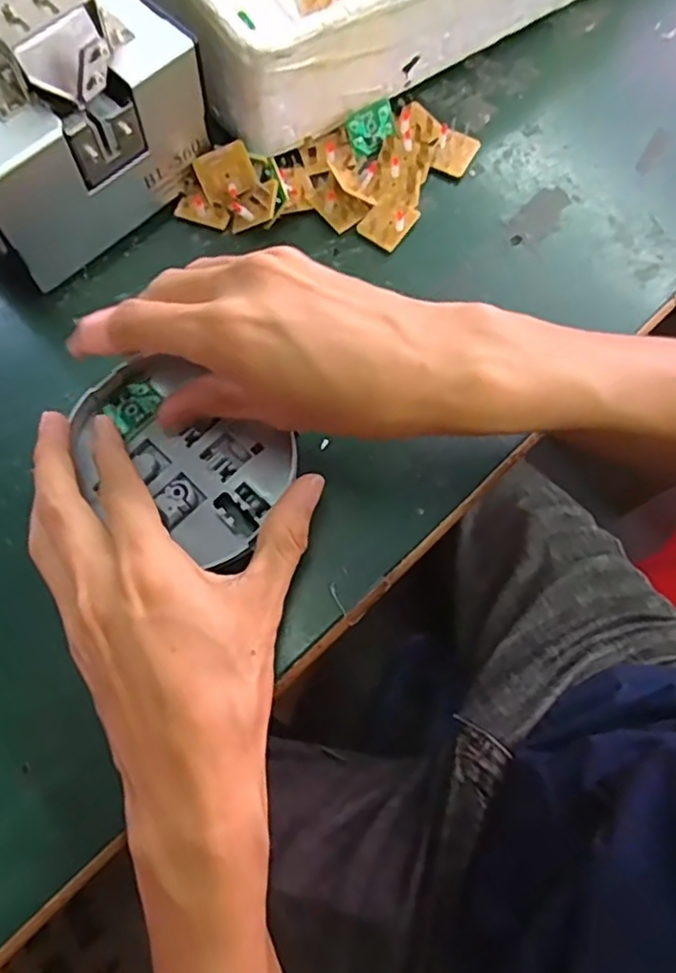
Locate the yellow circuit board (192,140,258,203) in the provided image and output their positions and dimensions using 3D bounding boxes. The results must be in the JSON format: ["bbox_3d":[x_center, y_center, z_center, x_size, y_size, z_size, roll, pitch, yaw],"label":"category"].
[{"bbox_3d":[-0.061,-0.170,0.347,0.030,0.004,0.024,-23,116,6],"label":"yellow circuit board"}]

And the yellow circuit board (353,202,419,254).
[{"bbox_3d":[0.028,-0.147,0.354,0.024,0.004,0.029,38,83,2],"label":"yellow circuit board"}]

